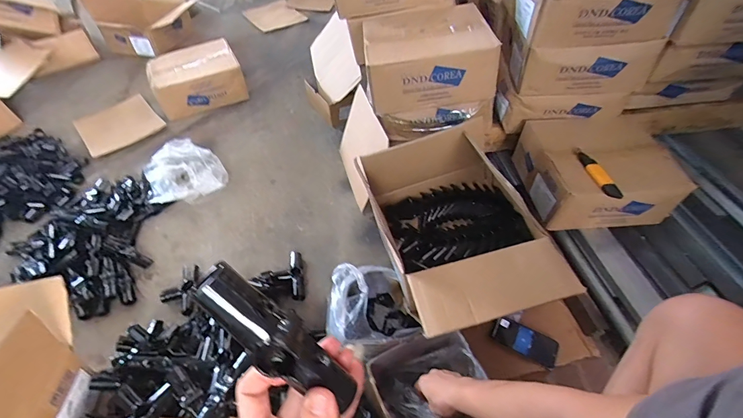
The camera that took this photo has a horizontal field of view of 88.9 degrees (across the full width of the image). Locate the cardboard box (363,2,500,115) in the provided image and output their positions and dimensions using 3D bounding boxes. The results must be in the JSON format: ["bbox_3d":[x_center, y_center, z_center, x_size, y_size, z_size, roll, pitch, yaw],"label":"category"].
[{"bbox_3d":[0.147,-0.425,1.046,0.323,0.150,0.295,-2,49,-1],"label":"cardboard box"}]

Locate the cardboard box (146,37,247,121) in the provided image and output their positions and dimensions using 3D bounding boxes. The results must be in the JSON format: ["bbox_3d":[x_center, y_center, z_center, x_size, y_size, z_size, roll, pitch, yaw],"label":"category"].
[{"bbox_3d":[-0.711,-0.519,1.562,0.336,0.165,0.269,-24,53,-19],"label":"cardboard box"}]

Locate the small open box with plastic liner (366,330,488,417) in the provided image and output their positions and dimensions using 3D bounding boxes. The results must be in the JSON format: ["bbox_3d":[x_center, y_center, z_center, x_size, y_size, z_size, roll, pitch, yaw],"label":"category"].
[{"bbox_3d":[0.112,0.350,0.757,0.205,0.097,0.150,-17,47,-10],"label":"small open box with plastic liner"}]

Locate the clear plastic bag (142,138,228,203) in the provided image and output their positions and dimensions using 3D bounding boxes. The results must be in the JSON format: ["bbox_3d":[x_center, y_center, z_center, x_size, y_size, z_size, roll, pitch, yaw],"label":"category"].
[{"bbox_3d":[-0.595,-0.118,1.209,0.228,0.100,0.202,-23,51,-18],"label":"clear plastic bag"}]

